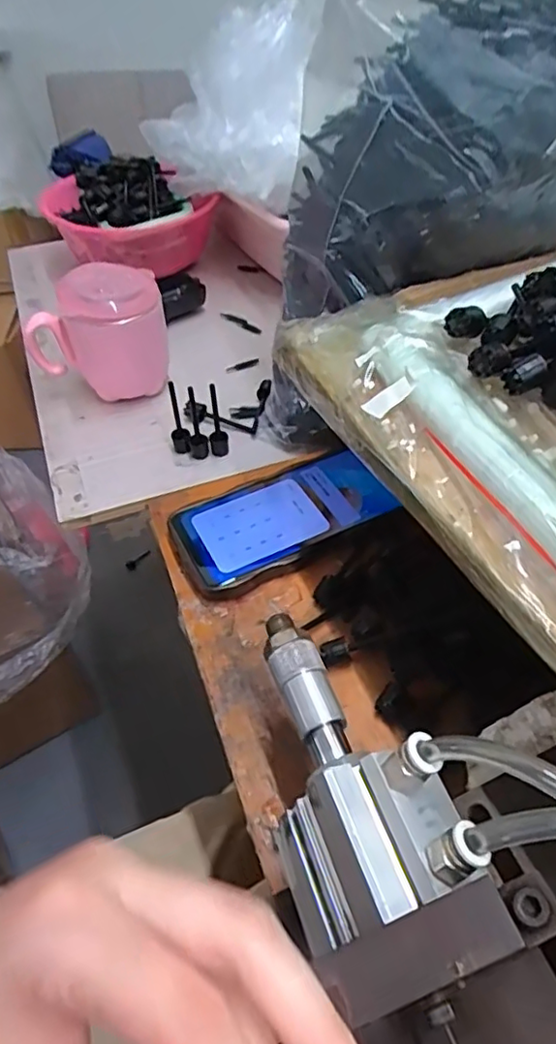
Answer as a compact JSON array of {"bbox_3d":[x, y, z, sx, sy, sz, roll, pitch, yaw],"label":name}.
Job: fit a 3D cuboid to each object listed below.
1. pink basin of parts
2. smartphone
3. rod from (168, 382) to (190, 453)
[{"bbox_3d":[-0.165,-0.334,0.671,0.163,0.082,0.148,-21,50,-17],"label":"pink basin of parts"},{"bbox_3d":[0.003,-0.004,0.424,0.145,0.017,0.074,-22,50,-17],"label":"smartphone"},{"bbox_3d":[-0.077,-0.080,0.470,0.014,0.057,0.019,-8,48,-6],"label":"rod"}]

